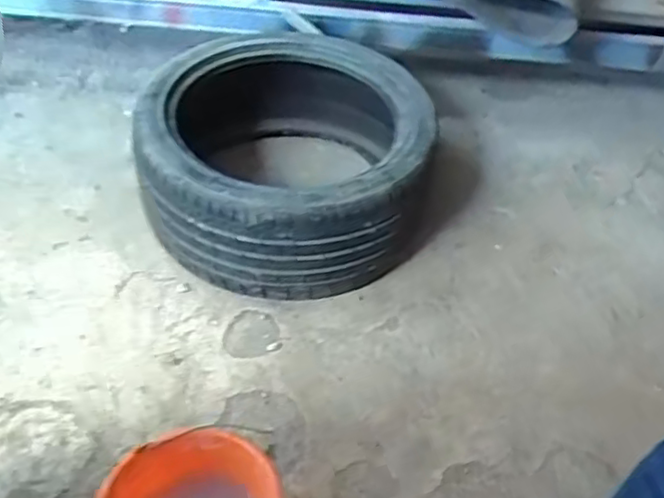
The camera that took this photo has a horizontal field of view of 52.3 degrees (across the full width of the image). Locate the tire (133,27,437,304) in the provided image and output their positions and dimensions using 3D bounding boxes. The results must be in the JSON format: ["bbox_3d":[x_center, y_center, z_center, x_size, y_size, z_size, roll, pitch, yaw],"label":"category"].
[{"bbox_3d":[-0.096,-0.197,1.485,0.610,0.295,0.611,-1,45,-4],"label":"tire"}]

